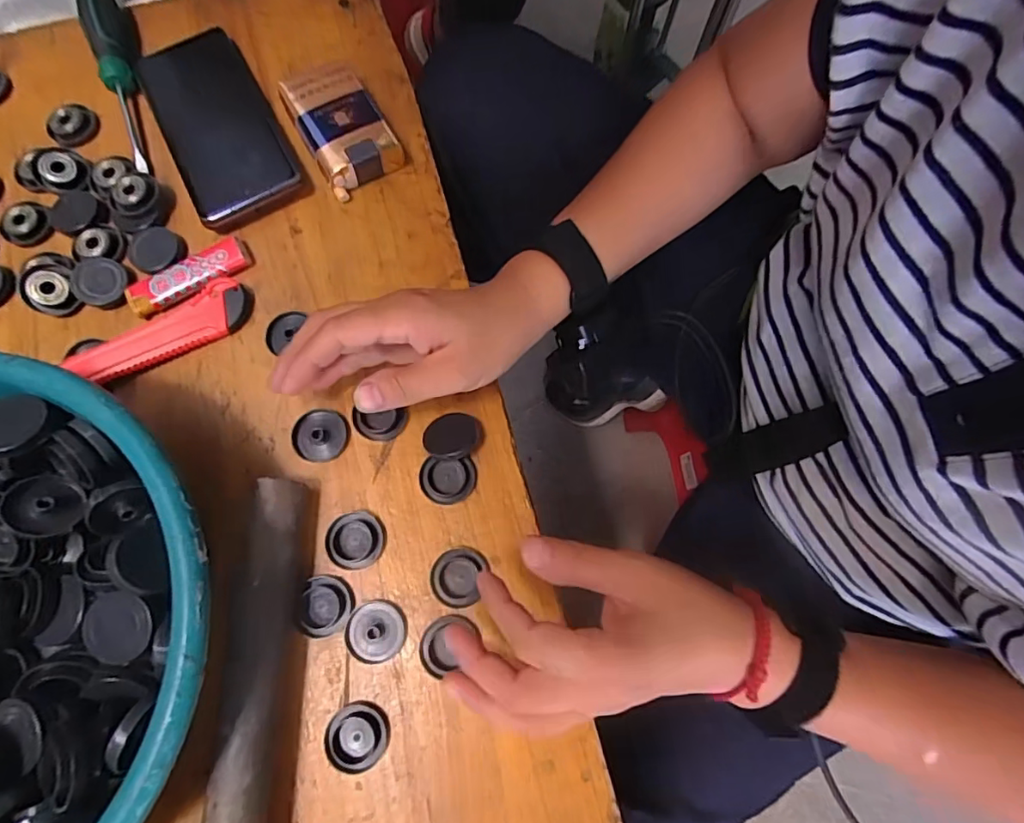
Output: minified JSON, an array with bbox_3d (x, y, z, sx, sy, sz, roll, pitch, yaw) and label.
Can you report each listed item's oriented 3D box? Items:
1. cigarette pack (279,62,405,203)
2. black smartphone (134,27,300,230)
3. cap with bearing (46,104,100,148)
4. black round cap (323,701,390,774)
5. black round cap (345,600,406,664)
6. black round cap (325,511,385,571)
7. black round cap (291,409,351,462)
[{"bbox_3d":[-0.118,-0.199,0.376,0.055,0.025,0.089,-29,77,-7],"label":"cigarette pack"},{"bbox_3d":[-0.211,-0.206,0.383,0.073,0.017,0.163,-28,77,-7],"label":"black smartphone"},{"bbox_3d":[-0.320,-0.210,0.387,0.035,0.009,0.035,0,75,0],"label":"cap with bearing"},{"bbox_3d":[-0.084,0.175,0.288,0.032,0.006,0.034,0,75,0],"label":"black round cap"},{"bbox_3d":[-0.077,0.124,0.302,0.032,0.004,0.031,-5,75,-1],"label":"black round cap"},{"bbox_3d":[-0.092,0.076,0.313,0.031,0.008,0.033,0,75,0],"label":"black round cap"},{"bbox_3d":[-0.118,0.014,0.329,0.033,0.008,0.031,0,75,0],"label":"black round cap"}]

